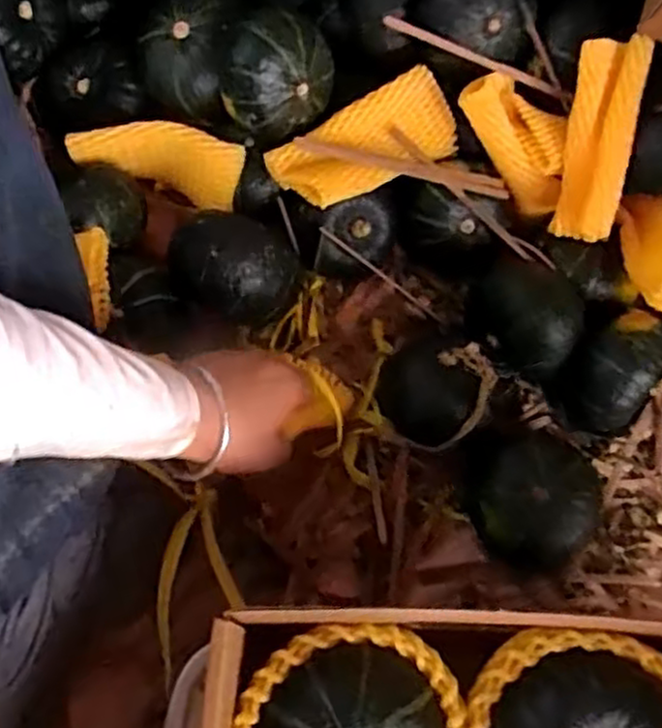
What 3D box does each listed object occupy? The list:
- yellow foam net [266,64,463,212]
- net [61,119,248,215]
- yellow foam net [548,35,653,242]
[{"bbox_3d":[0.027,-0.164,0.556,0.143,0.037,0.063,-33,73,-14],"label":"yellow foam net"},{"bbox_3d":[-0.133,-0.159,0.583,0.132,0.070,0.033,14,68,3],"label":"net"},{"bbox_3d":[0.189,-0.161,0.535,0.047,0.039,0.140,10,96,1],"label":"yellow foam net"}]

